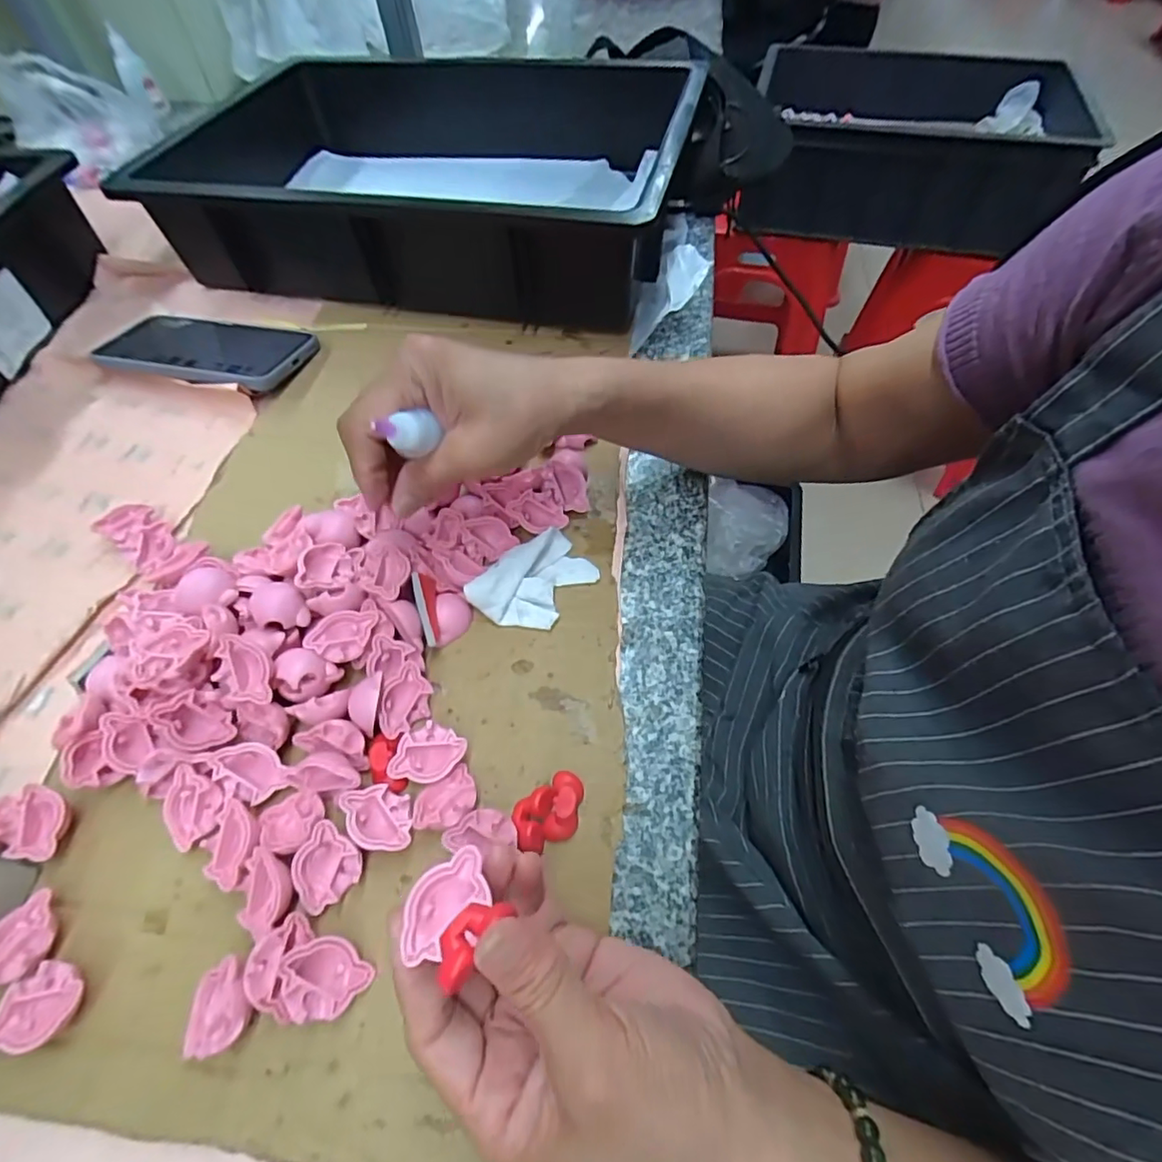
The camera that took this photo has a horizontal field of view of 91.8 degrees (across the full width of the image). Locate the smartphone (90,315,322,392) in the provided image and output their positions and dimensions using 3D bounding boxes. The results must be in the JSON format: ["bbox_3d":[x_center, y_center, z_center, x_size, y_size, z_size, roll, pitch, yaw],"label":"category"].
[{"bbox_3d":[-0.293,-0.183,0.446,0.153,0.009,0.081,11,52,8],"label":"smartphone"}]

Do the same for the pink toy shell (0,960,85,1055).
[{"bbox_3d":[-0.221,0.176,0.232,0.029,0.014,0.030,0,59,1],"label":"pink toy shell"}]

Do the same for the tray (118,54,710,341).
[{"bbox_3d":[-0.123,-0.367,0.515,0.407,0.100,0.326,12,60,8],"label":"tray"}]

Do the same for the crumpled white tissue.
[{"bbox_3d":[-0.026,-0.001,0.334,0.046,0.024,0.071,36,66,21],"label":"crumpled white tissue"}]

